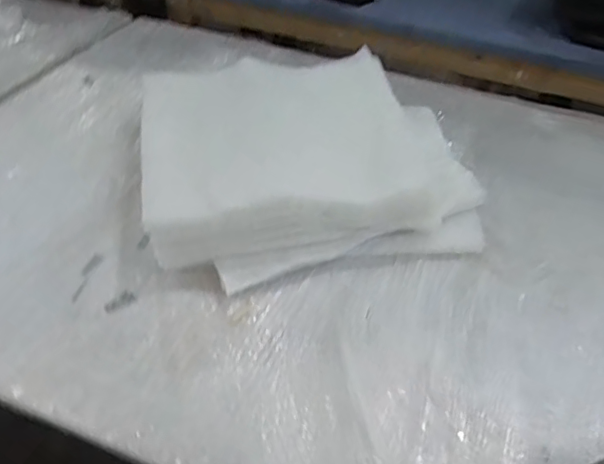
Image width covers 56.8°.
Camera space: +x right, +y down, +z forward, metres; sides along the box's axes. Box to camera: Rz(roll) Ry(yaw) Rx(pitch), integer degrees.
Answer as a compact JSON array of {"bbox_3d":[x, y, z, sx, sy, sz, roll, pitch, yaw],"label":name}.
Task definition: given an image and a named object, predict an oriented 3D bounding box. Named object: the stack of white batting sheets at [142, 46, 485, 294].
[{"bbox_3d":[0.017,-0.173,1.113,0.641,0.159,0.538,-9,47,-11],"label":"stack of white batting sheets"}]

